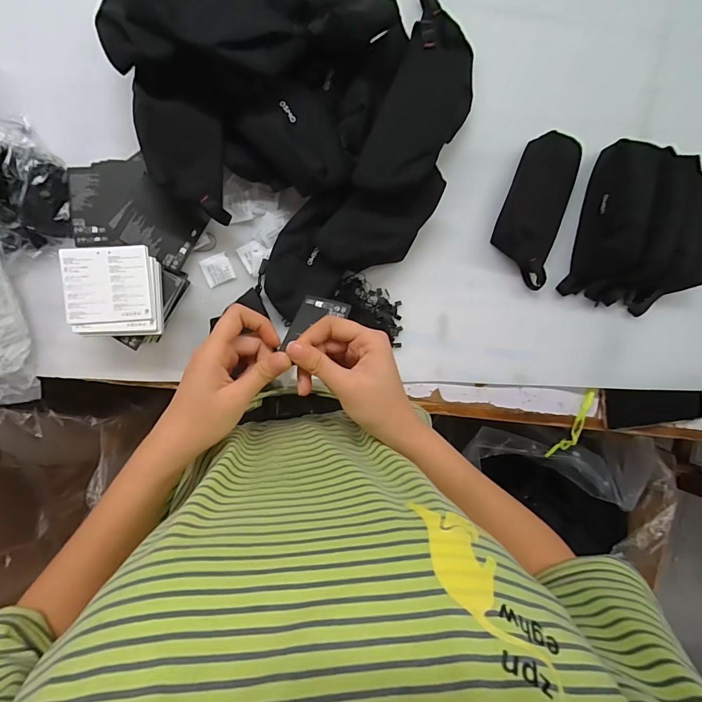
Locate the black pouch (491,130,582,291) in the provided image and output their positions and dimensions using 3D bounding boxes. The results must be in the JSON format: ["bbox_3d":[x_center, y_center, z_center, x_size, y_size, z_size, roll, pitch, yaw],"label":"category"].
[{"bbox_3d":[0.272,-0.208,0.548,0.092,0.040,0.209,17,93,-5],"label":"black pouch"}]

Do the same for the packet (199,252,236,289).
[{"bbox_3d":[-0.191,-0.116,0.544,0.040,0.004,0.040,-23,96,-2],"label":"packet"}]

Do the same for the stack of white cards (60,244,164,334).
[{"bbox_3d":[-0.292,-0.072,0.469,0.110,0.014,0.106,-2,95,-4],"label":"stack of white cards"}]

